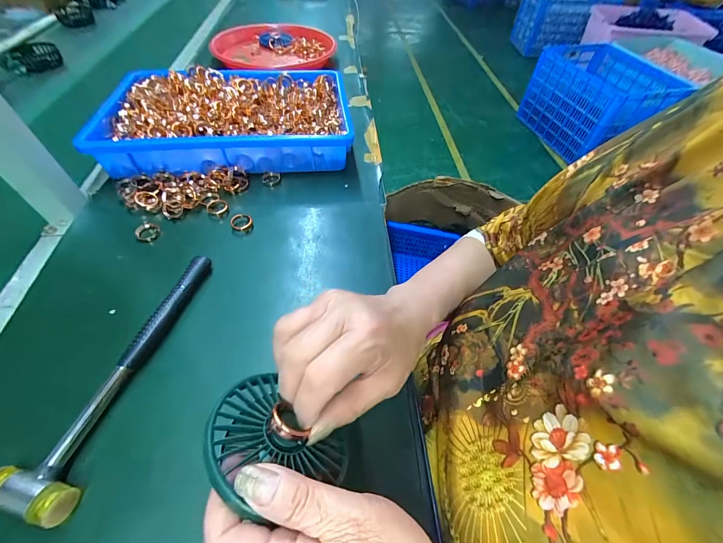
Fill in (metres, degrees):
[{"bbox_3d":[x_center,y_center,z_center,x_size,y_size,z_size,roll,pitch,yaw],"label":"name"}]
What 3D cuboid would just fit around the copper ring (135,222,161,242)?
[{"bbox_3d":[-0.270,-0.051,0.395,0.025,0.009,0.027,-14,55,-15],"label":"copper ring"}]

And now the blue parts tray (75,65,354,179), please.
[{"bbox_3d":[-0.202,-0.244,0.507,0.345,0.073,0.230,-3,53,-7],"label":"blue parts tray"}]

